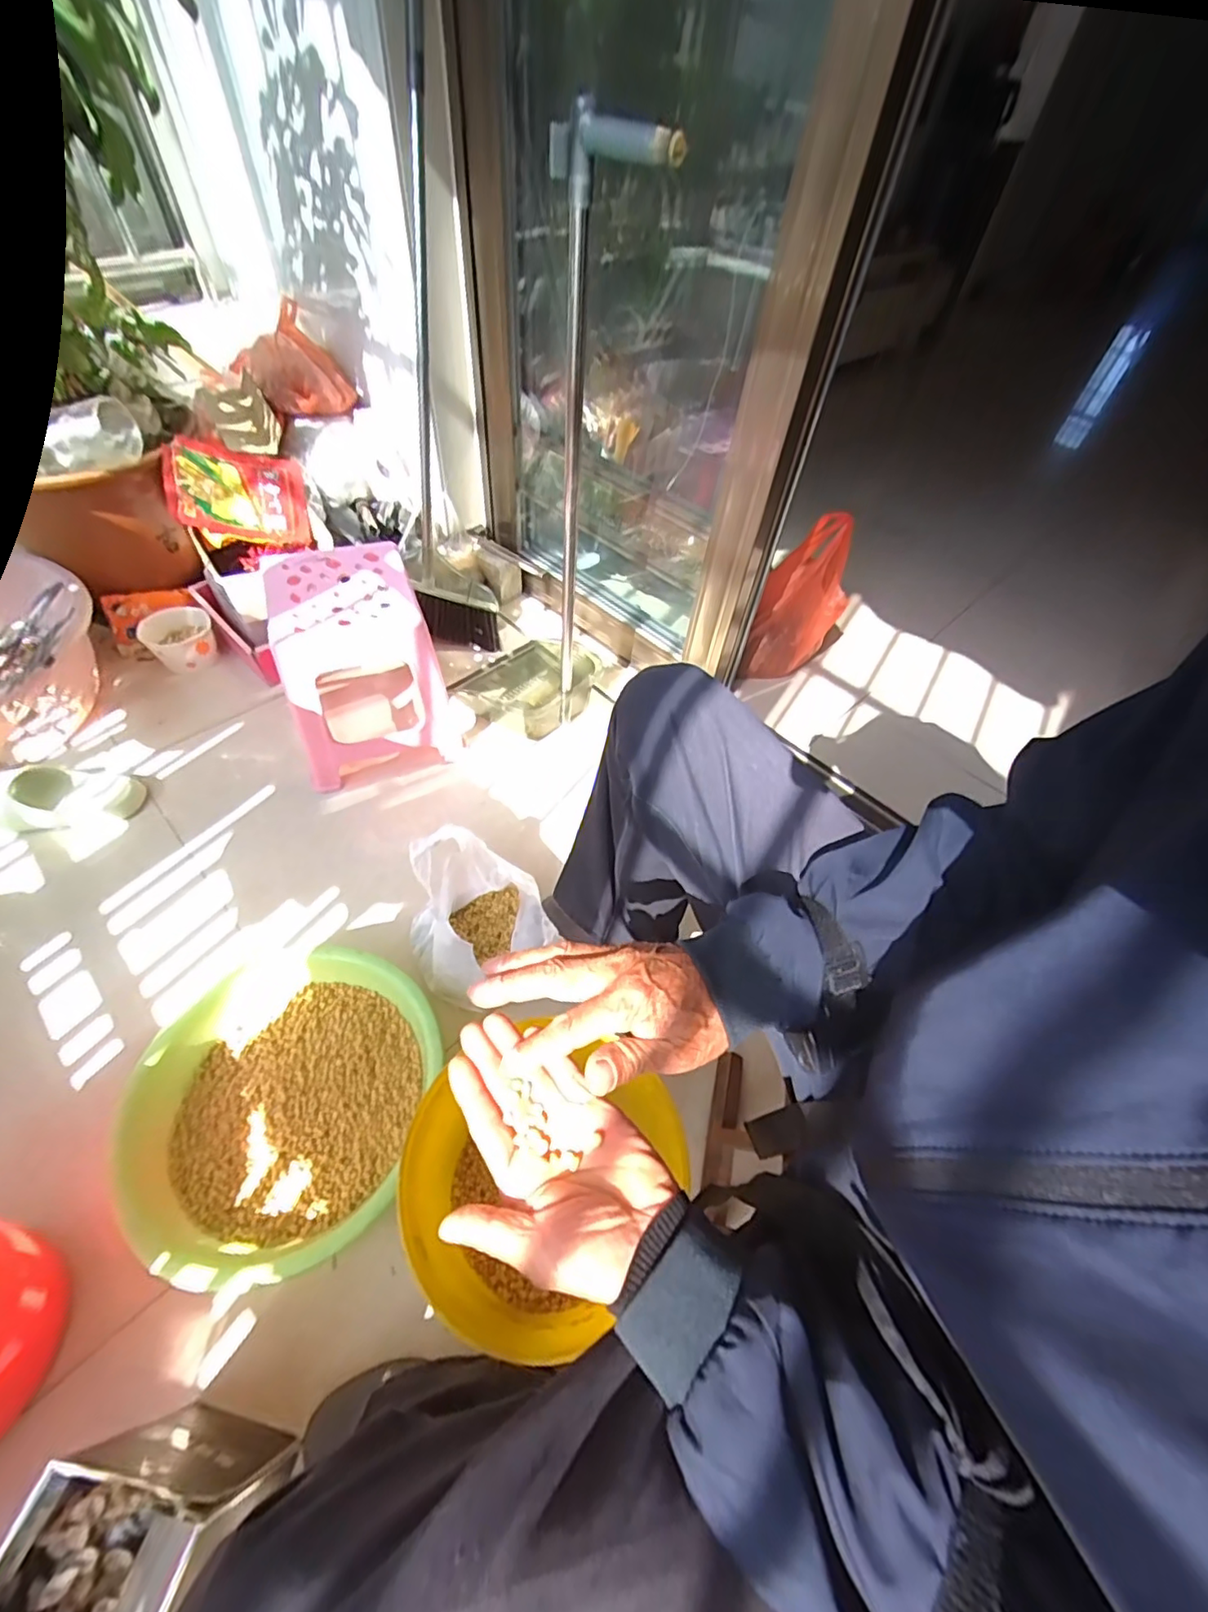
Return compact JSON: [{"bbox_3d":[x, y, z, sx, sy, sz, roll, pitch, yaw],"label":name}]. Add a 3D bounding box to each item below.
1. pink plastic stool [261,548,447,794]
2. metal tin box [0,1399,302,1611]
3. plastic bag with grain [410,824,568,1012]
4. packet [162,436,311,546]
[{"bbox_3d":[-0.427,-0.245,1.022,0.237,0.289,0.280,-17,56,-18],"label":"pink plastic stool"},{"bbox_3d":[-0.364,0.589,0.463,0.139,0.216,0.130,15,53,6],"label":"metal tin box"},{"bbox_3d":[-0.184,0.149,0.830,0.176,0.163,0.184,-23,58,-21],"label":"plastic bag with grain"},{"bbox_3d":[-0.704,-0.610,1.128,0.231,0.028,0.171,-4,88,-35],"label":"packet"}]

